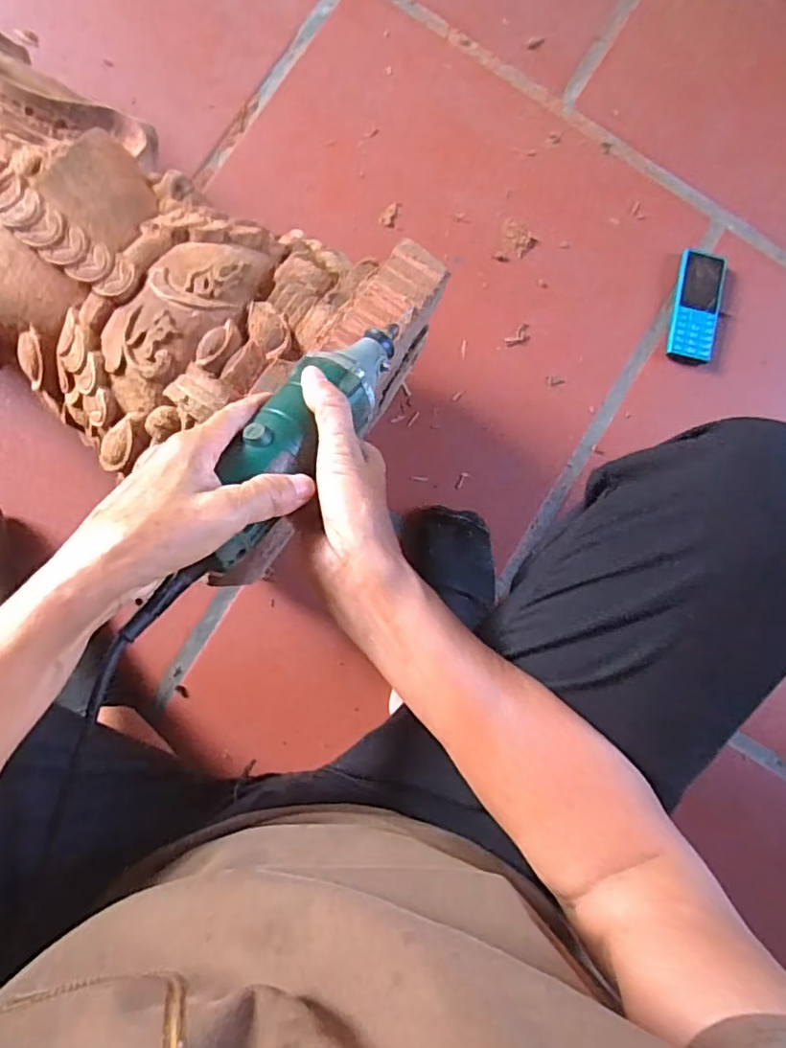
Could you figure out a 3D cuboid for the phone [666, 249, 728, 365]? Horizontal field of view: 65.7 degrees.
[{"bbox_3d":[0.351,-0.249,0.703,0.056,0.015,0.125,12,85,-5],"label":"phone"}]

